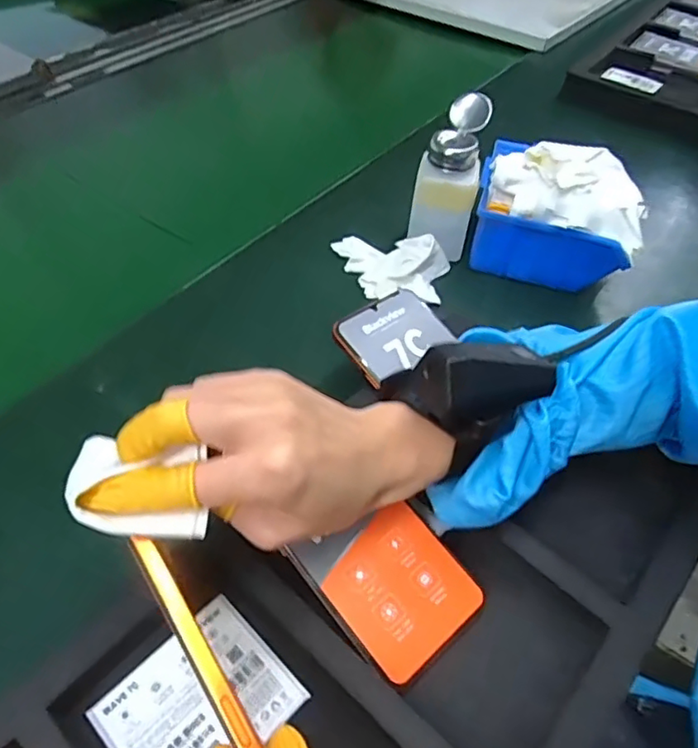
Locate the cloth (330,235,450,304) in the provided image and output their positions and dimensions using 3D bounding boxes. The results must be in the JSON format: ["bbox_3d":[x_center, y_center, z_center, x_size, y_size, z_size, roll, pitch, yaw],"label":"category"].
[{"bbox_3d":[0.037,-0.098,0.517,0.100,0.026,0.067,7,49,5],"label":"cloth"}]

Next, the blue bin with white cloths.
[{"bbox_3d":[0.189,-0.154,0.524,0.138,0.097,0.120,14,50,11],"label":"blue bin with white cloths"}]

